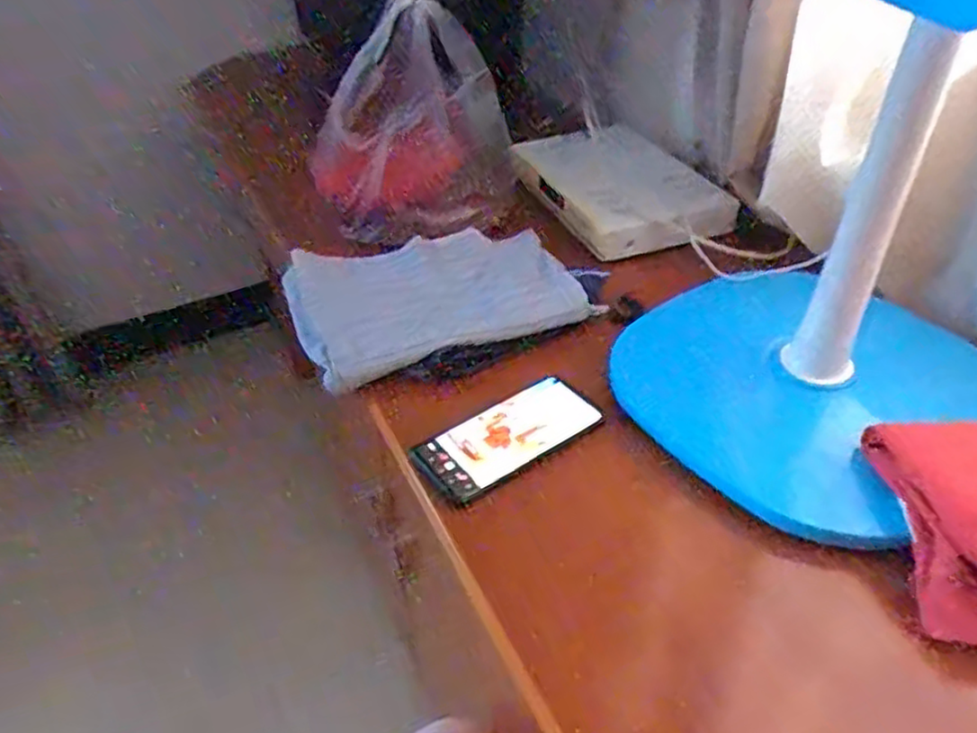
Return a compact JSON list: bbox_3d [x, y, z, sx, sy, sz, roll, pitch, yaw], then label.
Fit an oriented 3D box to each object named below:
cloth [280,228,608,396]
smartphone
[{"bbox_3d":[-0.060,-0.077,0.743,0.292,0.042,0.194,-17,40,-16],"label":"cloth"},{"bbox_3d":[0.019,0.058,0.598,0.159,0.012,0.073,-26,48,-26],"label":"smartphone"}]

